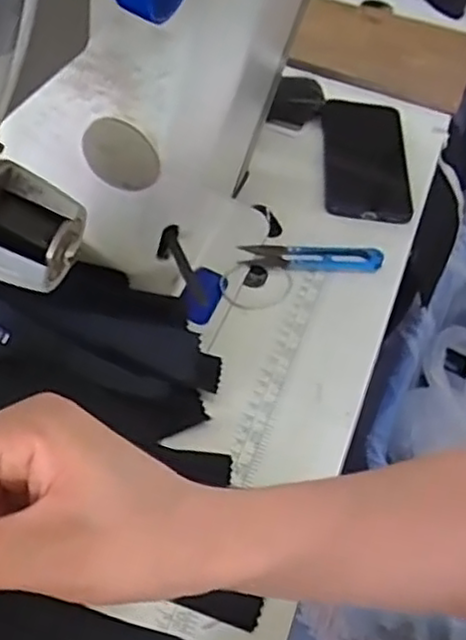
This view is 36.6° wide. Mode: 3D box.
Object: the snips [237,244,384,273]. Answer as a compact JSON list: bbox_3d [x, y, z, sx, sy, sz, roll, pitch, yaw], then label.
[{"bbox_3d":[0.065,-0.052,0.581,0.116,0.005,0.028,3,50,-6],"label":"snips"}]

